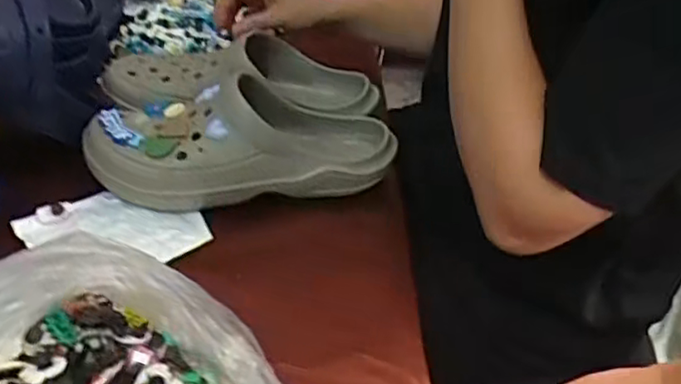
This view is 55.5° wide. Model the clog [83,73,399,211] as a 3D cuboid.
[{"bbox_3d":[-0.093,-0.049,0.615,0.281,0.093,0.094,-2,39,-8],"label":"clog"}]

